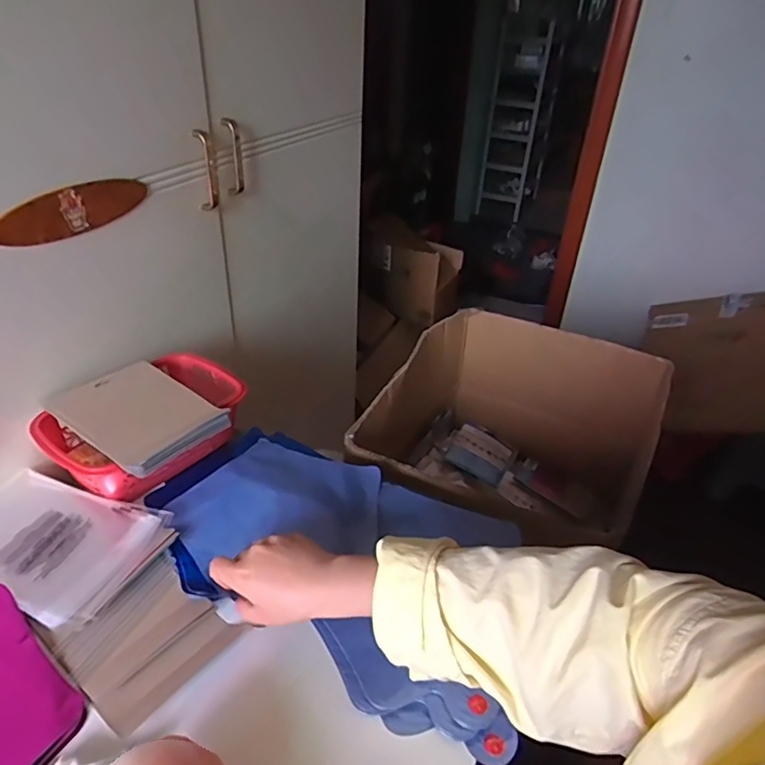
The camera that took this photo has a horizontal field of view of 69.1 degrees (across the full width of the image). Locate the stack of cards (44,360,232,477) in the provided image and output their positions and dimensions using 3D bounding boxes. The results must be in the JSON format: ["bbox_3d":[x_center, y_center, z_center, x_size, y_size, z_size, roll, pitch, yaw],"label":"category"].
[{"bbox_3d":[-0.266,0.028,0.612,0.180,0.019,0.121,24,40,28],"label":"stack of cards"}]

